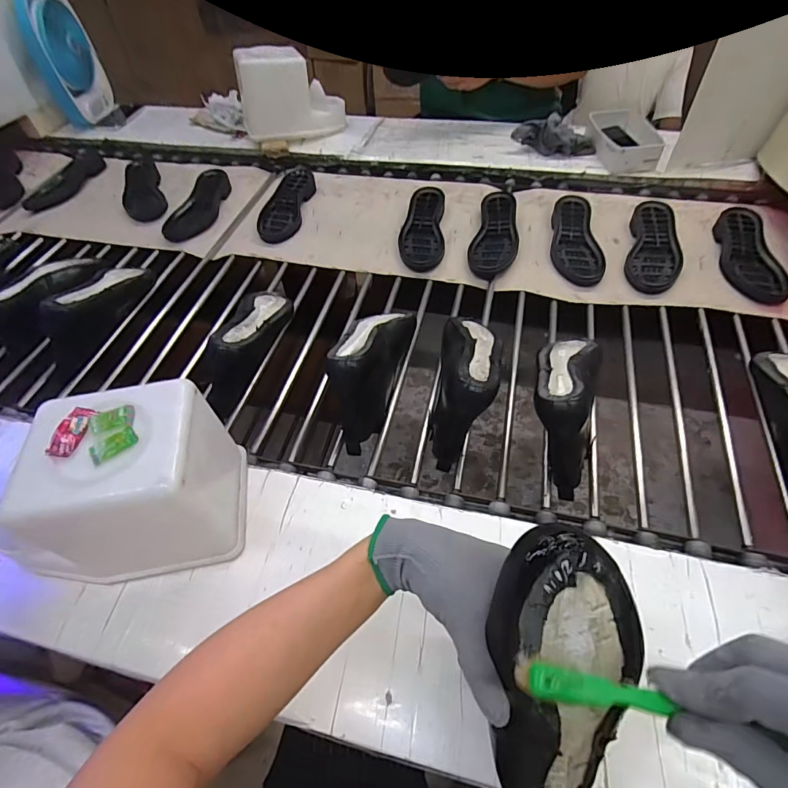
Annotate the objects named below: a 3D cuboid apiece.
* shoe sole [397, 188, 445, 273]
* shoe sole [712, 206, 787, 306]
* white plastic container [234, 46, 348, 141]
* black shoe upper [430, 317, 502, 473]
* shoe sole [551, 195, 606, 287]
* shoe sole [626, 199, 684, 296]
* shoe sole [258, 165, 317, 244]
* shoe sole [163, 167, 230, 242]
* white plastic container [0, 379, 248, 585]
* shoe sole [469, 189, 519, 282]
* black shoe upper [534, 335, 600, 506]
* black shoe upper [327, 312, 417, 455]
[{"bbox_3d":[0.062,-0.342,0.898,0.084,0.027,0.244,3,51,8],"label":"shoe sole"},{"bbox_3d":[0.649,-0.265,0.801,0.084,0.020,0.250,10,52,13],"label":"shoe sole"},{"bbox_3d":[-0.259,-0.747,1.106,0.258,0.198,0.081,-20,52,-11],"label":"white plastic container"},{"bbox_3d":[0.099,-0.021,0.604,0.082,0.124,0.225,7,52,10],"label":"black shoe upper"},{"bbox_3d":[0.355,-0.305,0.853,0.089,0.025,0.249,5,52,9],"label":"shoe sole"},{"bbox_3d":[0.492,-0.283,0.825,0.088,0.025,0.257,15,56,14],"label":"shoe sole"},{"bbox_3d":[-0.239,-0.444,0.985,0.091,0.032,0.290,4,51,8],"label":"shoe sole"},{"bbox_3d":[-0.442,-0.427,0.990,0.100,0.027,0.250,6,52,10],"label":"shoe sole"},{"bbox_3d":[-0.251,0.089,0.444,0.146,0.158,0.126,-13,51,-6],"label":"white plastic container"},{"bbox_3d":[0.206,-0.323,0.877,0.086,0.023,0.254,10,53,13],"label":"shoe sole"},{"bbox_3d":[0.224,0.007,0.582,0.071,0.118,0.226,10,53,13],"label":"black shoe upper"},{"bbox_3d":[-0.040,-0.045,0.628,0.082,0.123,0.236,11,53,14],"label":"black shoe upper"}]

